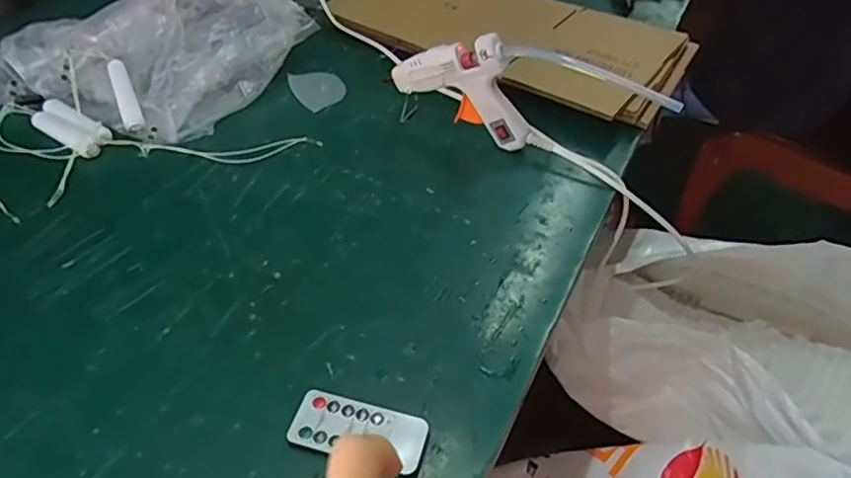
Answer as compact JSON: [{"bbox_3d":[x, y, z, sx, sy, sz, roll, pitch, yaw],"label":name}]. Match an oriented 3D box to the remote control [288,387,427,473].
[{"bbox_3d":[-0.041,0.120,0.383,0.083,0.009,0.039,12,46,12],"label":"remote control"}]

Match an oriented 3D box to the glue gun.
[{"bbox_3d":[0.035,-0.146,0.584,0.135,0.108,0.023,19,48,19],"label":"glue gun"}]

